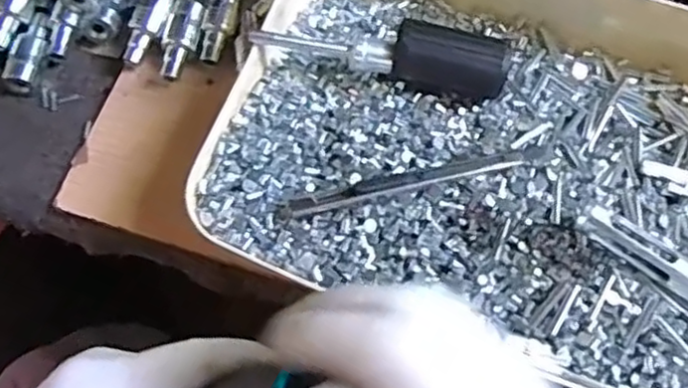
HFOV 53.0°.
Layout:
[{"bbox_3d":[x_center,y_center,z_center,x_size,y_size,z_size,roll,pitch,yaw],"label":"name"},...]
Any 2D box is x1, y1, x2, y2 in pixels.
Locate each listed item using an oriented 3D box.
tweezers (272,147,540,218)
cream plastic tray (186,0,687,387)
[{"bbox_3d":[0.039,-0.009,0.354,0.145,0.004,0.011,-15,70,-7],"label":"tweezers"},{"bbox_3d":[0.105,-0.026,0.375,0.326,0.046,0.245,21,70,7],"label":"cream plastic tray"}]

